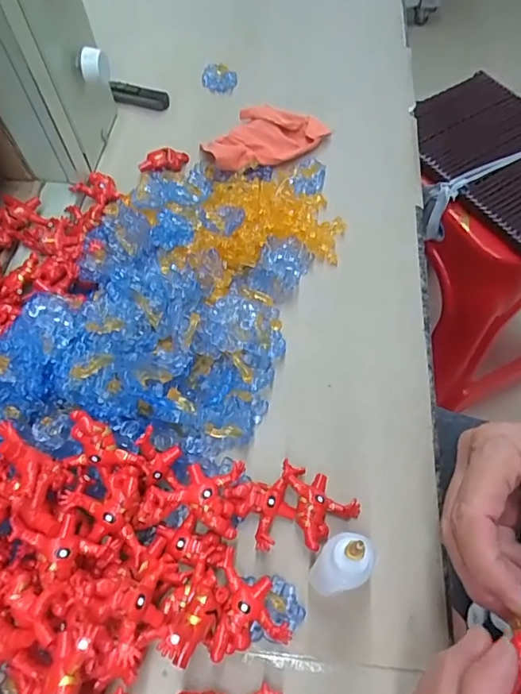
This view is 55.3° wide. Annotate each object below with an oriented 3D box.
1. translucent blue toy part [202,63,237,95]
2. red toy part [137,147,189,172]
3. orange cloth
[{"bbox_3d":[-0.040,-0.259,0.481,0.033,0.017,0.024,-5,61,-2],"label":"translucent blue toy part"},{"bbox_3d":[-0.082,-0.159,0.422,0.042,0.015,0.016,-12,61,-6],"label":"red toy part"},{"bbox_3d":[0.002,-0.184,0.422,0.102,0.013,0.061,-17,62,-8],"label":"orange cloth"}]

